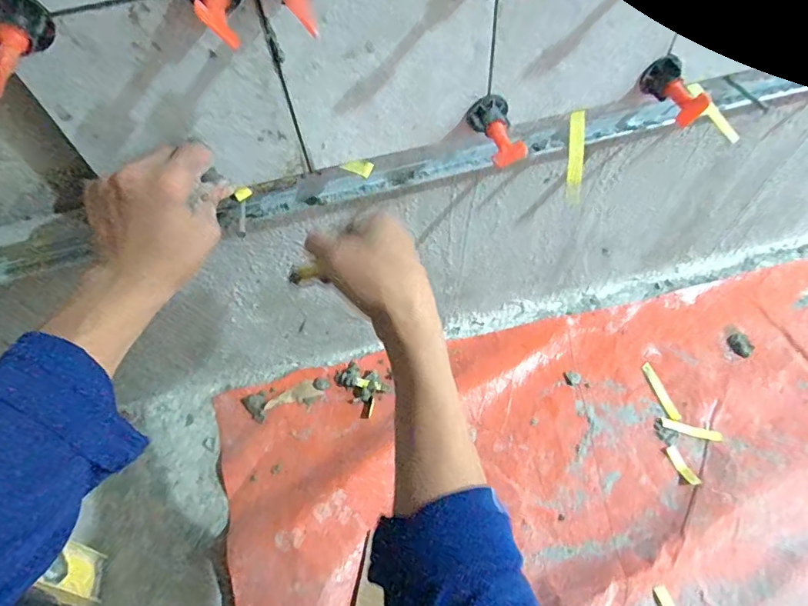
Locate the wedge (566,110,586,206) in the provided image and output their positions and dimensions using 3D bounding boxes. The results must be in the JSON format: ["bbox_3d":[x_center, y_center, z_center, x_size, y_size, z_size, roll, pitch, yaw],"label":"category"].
[{"bbox_3d":[0.146,-0.123,0.426,0.012,0.075,0.011,-3,21,1],"label":"wedge"}]

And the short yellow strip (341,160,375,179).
[{"bbox_3d":[-0.038,-0.110,0.411,0.027,0.012,0.006,-5,59,1],"label":"short yellow strip"}]

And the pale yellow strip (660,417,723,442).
[{"bbox_3d":[0.368,0.164,0.639,0.071,0.010,0.014,17,59,14],"label":"pale yellow strip"}]

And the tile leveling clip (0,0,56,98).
[{"bbox_3d":[-0.201,-0.135,0.258,0.033,0.029,0.055,-21,60,-9],"label":"tile leveling clip"}]

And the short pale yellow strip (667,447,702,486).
[{"bbox_3d":[0.341,0.201,0.611,0.013,0.006,0.050,-17,44,-8],"label":"short pale yellow strip"}]

